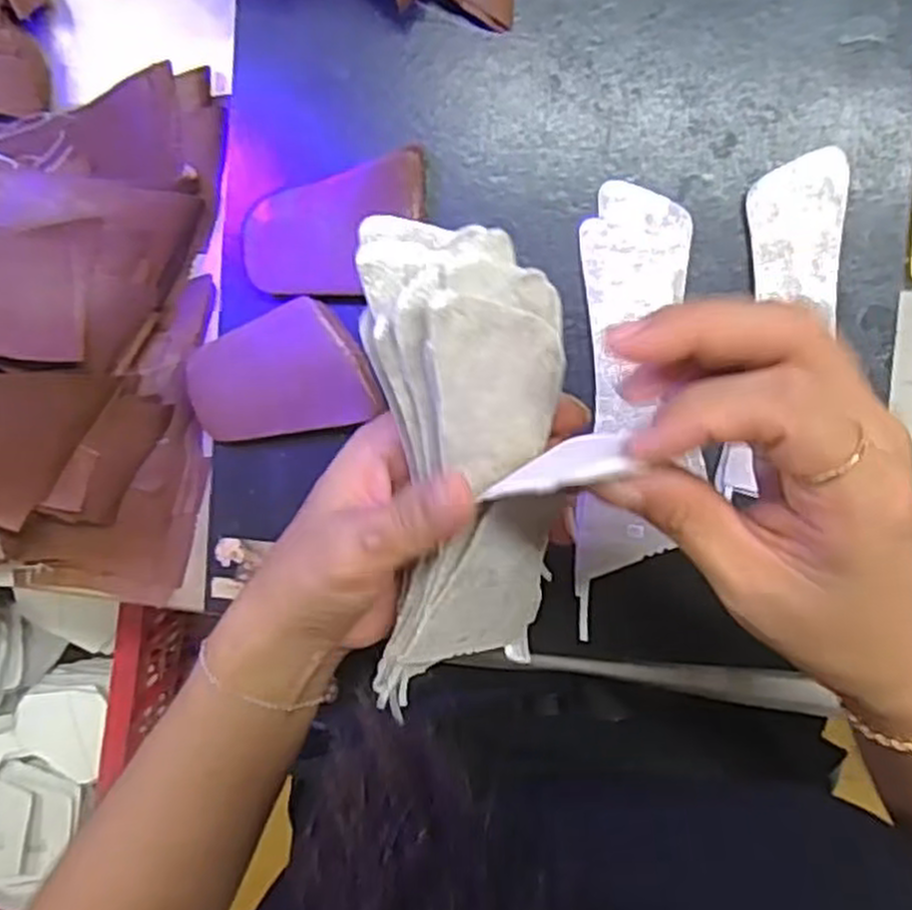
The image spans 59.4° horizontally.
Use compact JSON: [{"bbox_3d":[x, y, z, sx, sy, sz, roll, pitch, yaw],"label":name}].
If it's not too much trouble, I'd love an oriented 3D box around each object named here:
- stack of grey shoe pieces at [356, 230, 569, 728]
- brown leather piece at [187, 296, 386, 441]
[{"bbox_3d":[0.003,0.013,0.272,0.070,0.039,0.174,-1,120,3],"label":"stack of grey shoe pieces"},{"bbox_3d":[-0.081,-0.033,0.372,0.078,0.004,0.061,-25,94,-2],"label":"brown leather piece"}]

